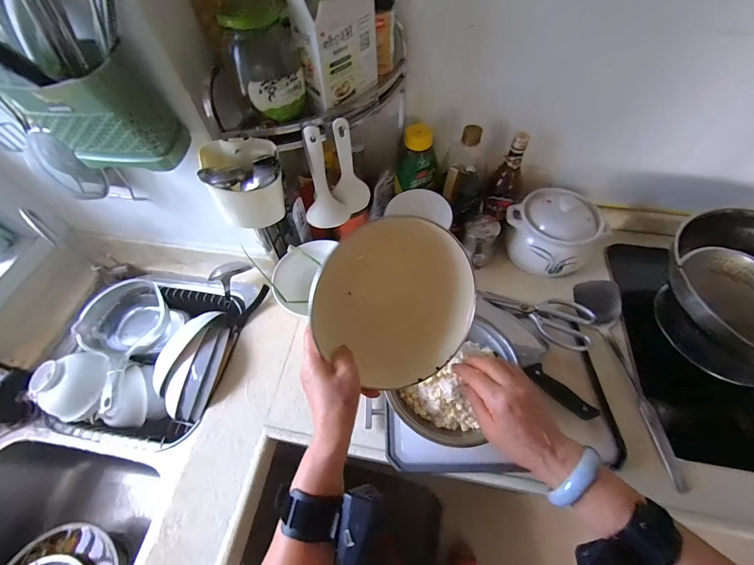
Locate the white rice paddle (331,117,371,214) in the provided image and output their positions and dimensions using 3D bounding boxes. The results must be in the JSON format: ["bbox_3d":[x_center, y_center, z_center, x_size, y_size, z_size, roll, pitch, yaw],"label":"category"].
[{"bbox_3d":[-0.044,-0.179,0.524,0.064,0.168,0.013,-22,59,-11],"label":"white rice paddle"}]

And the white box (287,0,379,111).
[{"bbox_3d":[-0.053,-0.324,0.432,0.060,0.140,0.116,33,64,21],"label":"white box"}]

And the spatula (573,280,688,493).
[{"bbox_3d":[0.461,0.156,0.581,0.089,0.038,0.355,-7,58,-2],"label":"spatula"}]

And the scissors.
[{"bbox_3d":[0.311,0.056,0.641,0.210,0.014,0.100,23,61,16],"label":"scissors"}]

